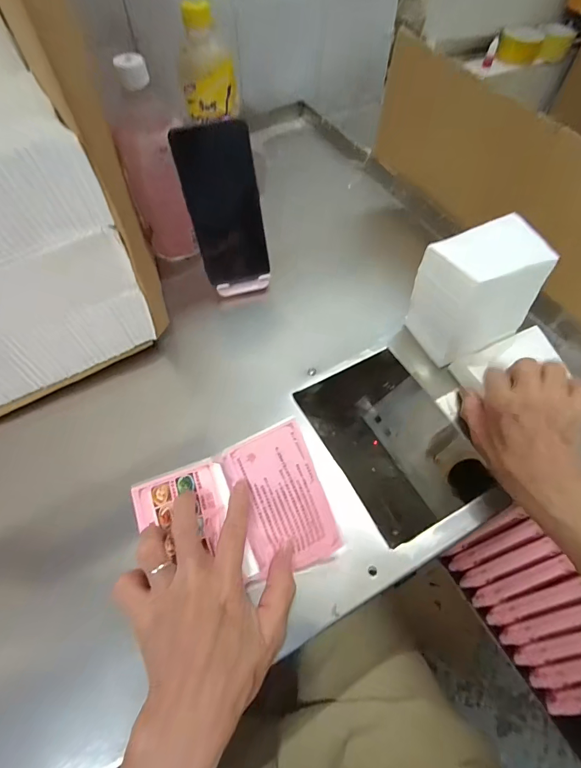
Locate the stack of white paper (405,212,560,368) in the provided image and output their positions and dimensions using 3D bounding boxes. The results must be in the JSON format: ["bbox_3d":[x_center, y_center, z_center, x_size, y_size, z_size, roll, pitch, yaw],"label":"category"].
[{"bbox_3d":[0.189,-0.091,0.384,0.103,0.109,0.083,-20,60,-13],"label":"stack of white paper"}]

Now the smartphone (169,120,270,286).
[{"bbox_3d":[-0.068,-0.186,0.408,0.075,0.159,0.006,-15,44,-8],"label":"smartphone"}]

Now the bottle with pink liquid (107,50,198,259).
[{"bbox_3d":[-0.153,-0.242,0.434,0.067,0.186,0.064,-5,58,-3],"label":"bottle with pink liquid"}]

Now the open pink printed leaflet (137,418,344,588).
[{"bbox_3d":[-0.048,0.108,0.320,0.154,0.022,0.117,-17,59,-10],"label":"open pink printed leaflet"}]

